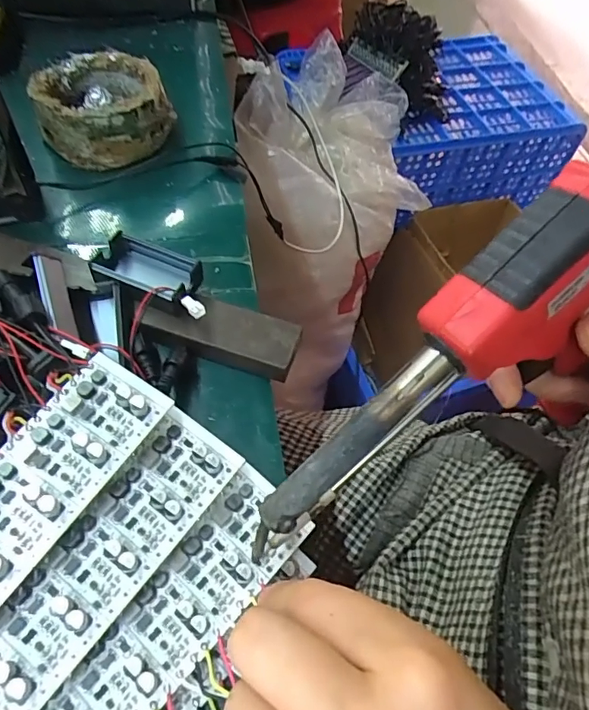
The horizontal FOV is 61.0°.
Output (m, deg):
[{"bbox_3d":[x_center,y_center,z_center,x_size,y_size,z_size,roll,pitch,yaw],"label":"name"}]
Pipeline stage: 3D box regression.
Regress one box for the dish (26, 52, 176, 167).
[{"bbox_3d":[-0.134,-0.172,0.352,0.083,0.044,0.077,3,56,-4],"label":"dish"}]

